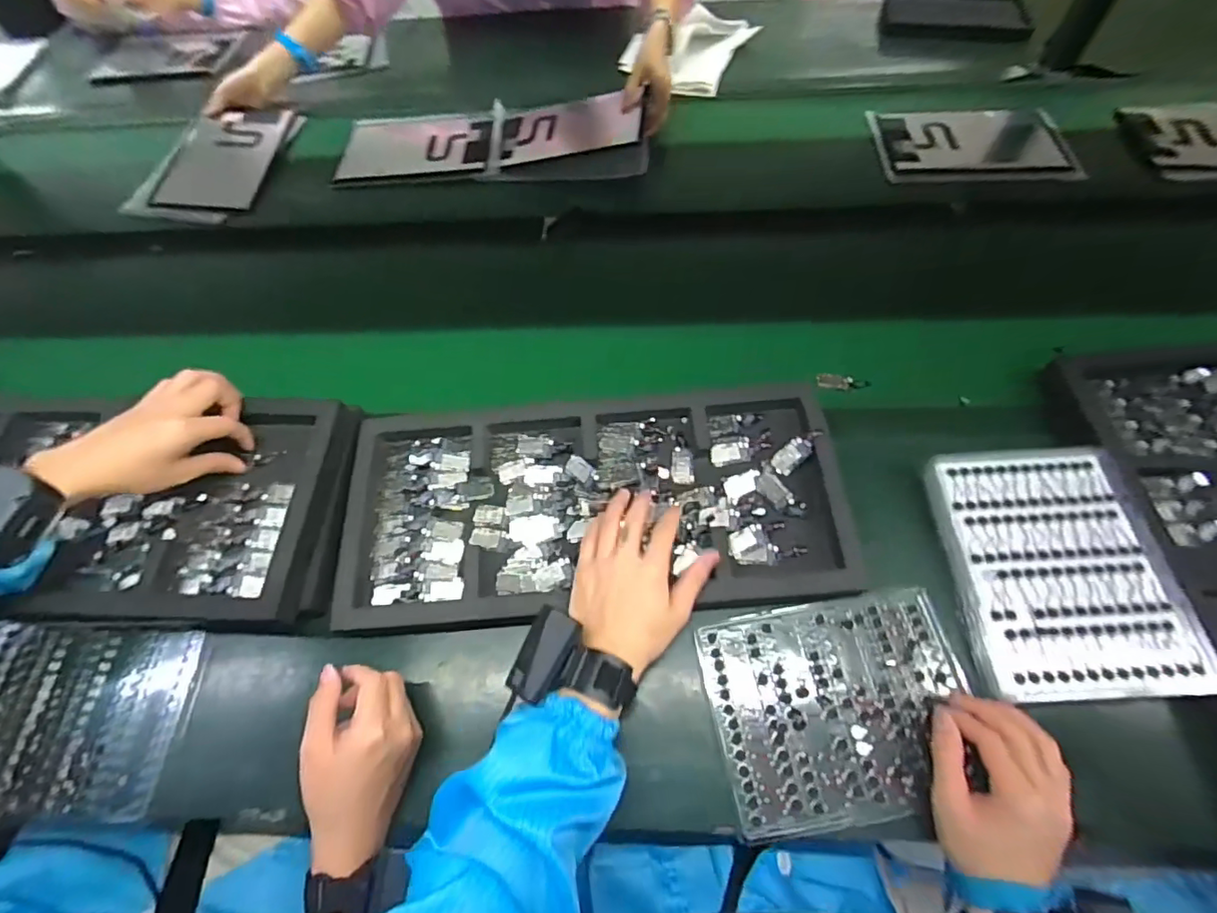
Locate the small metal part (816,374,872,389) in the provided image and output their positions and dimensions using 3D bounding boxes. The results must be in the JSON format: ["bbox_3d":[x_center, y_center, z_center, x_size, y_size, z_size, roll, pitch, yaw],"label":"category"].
[{"bbox_3d":[0.273,-0.086,0.645,0.058,0.012,0.016,13,61,30],"label":"small metal part"}]

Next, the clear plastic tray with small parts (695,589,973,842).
[{"bbox_3d":[0.201,0.214,0.478,0.217,0.017,0.168,-9,60,-1],"label":"clear plastic tray with small parts"}]

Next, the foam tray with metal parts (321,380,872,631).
[{"bbox_3d":[-0.016,0.040,0.552,0.476,0.034,0.218,-5,60,0],"label":"foam tray with metal parts"}]

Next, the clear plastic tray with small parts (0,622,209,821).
[{"bbox_3d":[-0.494,0.239,0.503,0.222,0.012,0.159,1,61,5],"label":"clear plastic tray with small parts"}]

